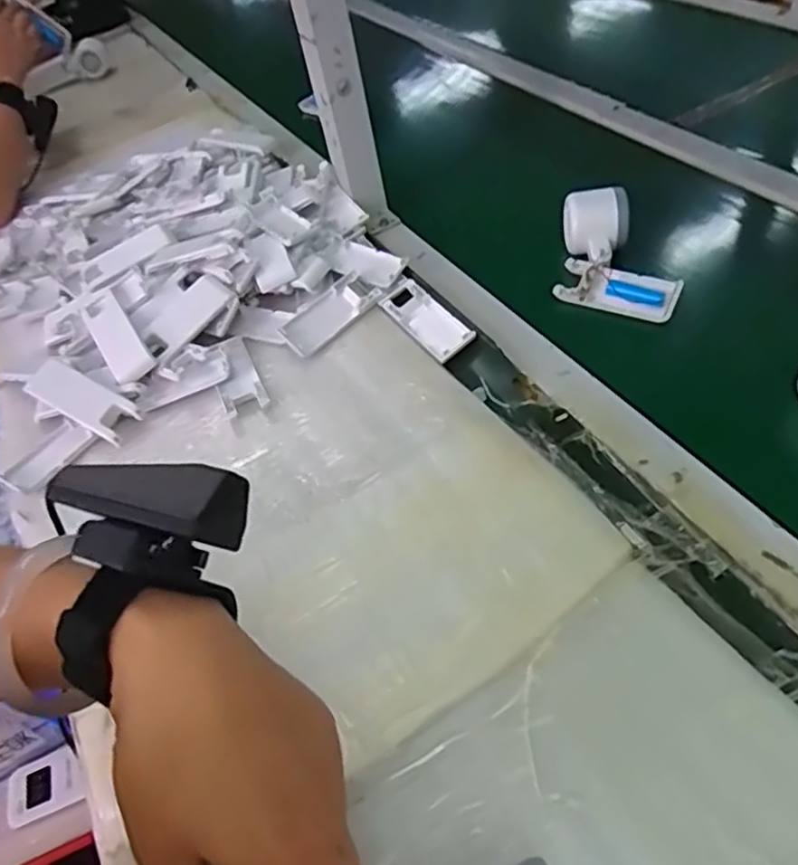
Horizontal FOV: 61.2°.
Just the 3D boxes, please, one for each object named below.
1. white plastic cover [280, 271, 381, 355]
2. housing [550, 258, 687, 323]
[{"bbox_3d":[-0.067,-0.111,0.631,0.041,0.025,0.098,32,62,33],"label":"white plastic cover"},{"bbox_3d":[0.197,-0.130,0.609,0.105,0.026,0.041,16,54,24],"label":"housing"}]

